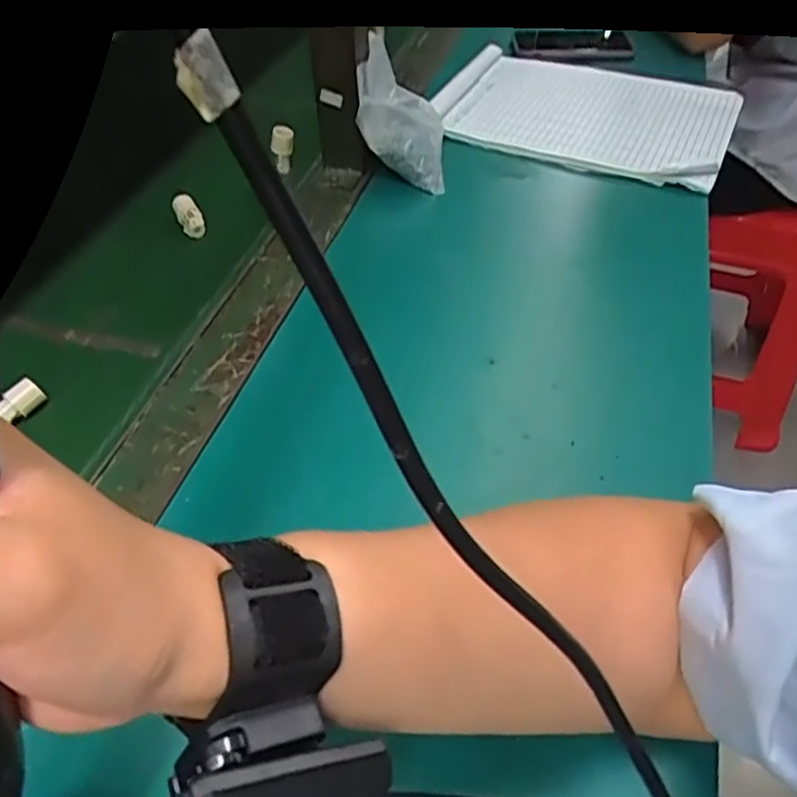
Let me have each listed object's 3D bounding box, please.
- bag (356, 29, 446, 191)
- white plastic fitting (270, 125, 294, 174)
[{"bbox_3d":[0.005,-0.264,0.666,0.081,0.093,0.109,0,46,4],"label":"bag"},{"bbox_3d":[-0.111,-0.240,0.680,0.021,0.043,0.021,-10,47,-7],"label":"white plastic fitting"}]

